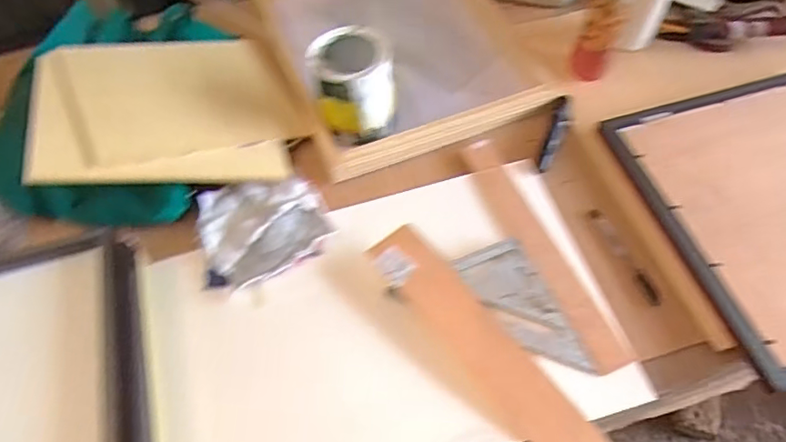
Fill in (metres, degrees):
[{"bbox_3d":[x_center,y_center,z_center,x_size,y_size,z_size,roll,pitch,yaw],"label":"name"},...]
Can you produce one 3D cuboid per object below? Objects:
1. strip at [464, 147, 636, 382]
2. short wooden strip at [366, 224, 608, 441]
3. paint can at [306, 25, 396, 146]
[{"bbox_3d":[0.181,0.028,0.697,0.050,0.007,0.341,-22,60,-9],"label":"strip"},{"bbox_3d":[0.102,0.140,0.634,0.065,0.012,0.339,-37,67,-11],"label":"short wooden strip"},{"bbox_3d":[-0.057,-0.193,0.775,0.114,0.113,0.111,-12,59,-3],"label":"paint can"}]

